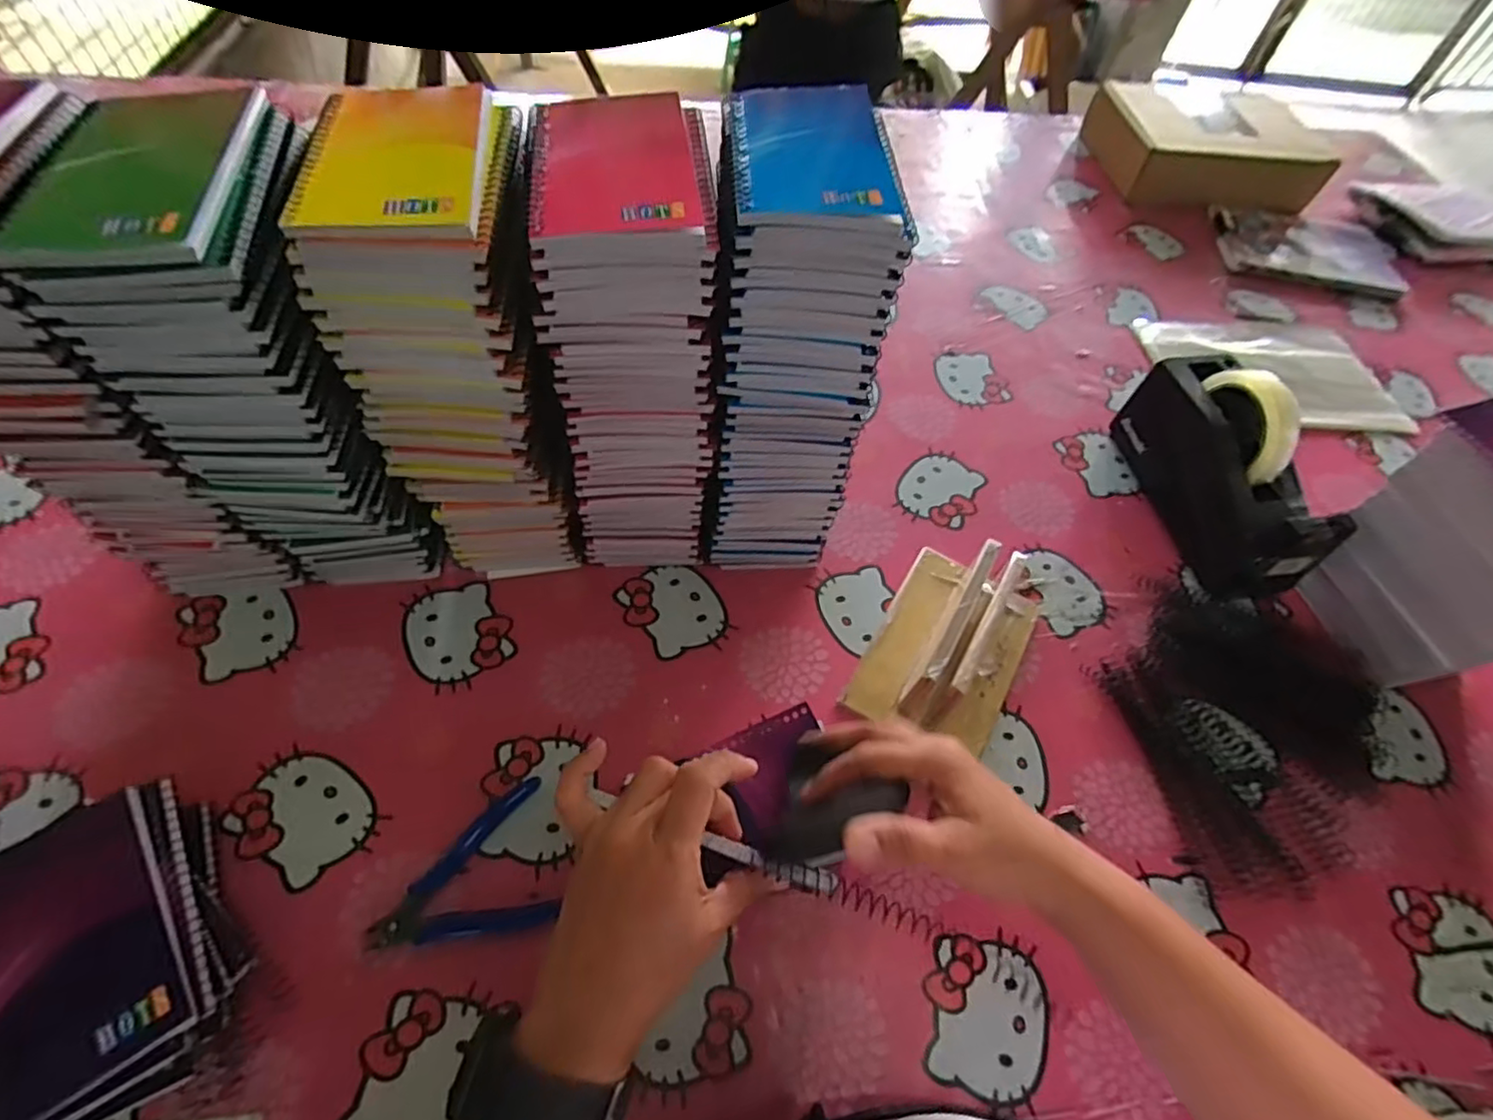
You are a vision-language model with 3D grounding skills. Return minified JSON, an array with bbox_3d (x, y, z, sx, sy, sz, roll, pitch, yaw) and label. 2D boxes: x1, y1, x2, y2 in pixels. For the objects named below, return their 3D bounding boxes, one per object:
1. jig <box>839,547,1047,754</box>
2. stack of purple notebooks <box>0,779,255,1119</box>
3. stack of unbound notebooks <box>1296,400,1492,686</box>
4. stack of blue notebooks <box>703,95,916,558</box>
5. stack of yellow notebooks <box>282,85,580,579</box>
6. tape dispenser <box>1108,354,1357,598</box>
[{"bbox_3d":[0.162,0.046,0.485,0.105,0.074,0.176,29,59,13],"label":"jig"},{"bbox_3d":[-0.344,0.212,0.343,0.113,0.069,0.140,-26,63,-20],"label":"stack of purple notebooks"},{"bbox_3d":[0.527,0.003,0.485,0.086,0.175,0.151,-10,59,-11],"label":"stack of unbound notebooks"},{"bbox_3d":[0.026,-0.128,0.451,0.097,0.300,0.122,-1,57,-5],"label":"stack of blue notebooks"},{"bbox_3d":[-0.175,-0.118,0.436,0.101,0.297,0.132,2,57,-4],"label":"stack of yellow notebooks"},{"bbox_3d":[0.414,-0.084,0.561,0.072,0.117,0.204,-8,58,-10],"label":"tape dispenser"}]

